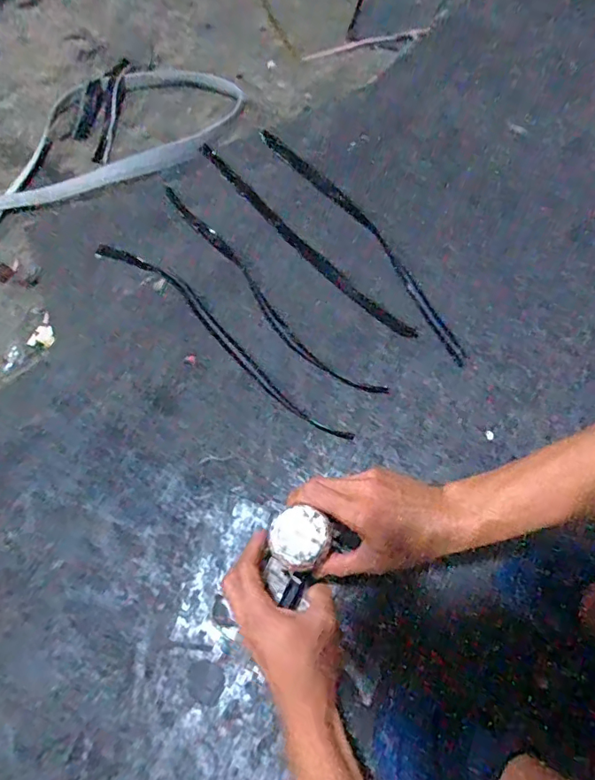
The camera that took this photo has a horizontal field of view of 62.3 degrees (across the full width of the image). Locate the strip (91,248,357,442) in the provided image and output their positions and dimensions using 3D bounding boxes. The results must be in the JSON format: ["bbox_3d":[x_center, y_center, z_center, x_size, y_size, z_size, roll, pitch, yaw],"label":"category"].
[{"bbox_3d":[-0.112,-0.082,0.663,0.463,0.007,0.038,40,72,18],"label":"strip"}]

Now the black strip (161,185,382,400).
[{"bbox_3d":[-0.059,-0.140,0.684,0.050,0.010,0.456,-40,70,-16],"label":"black strip"}]

